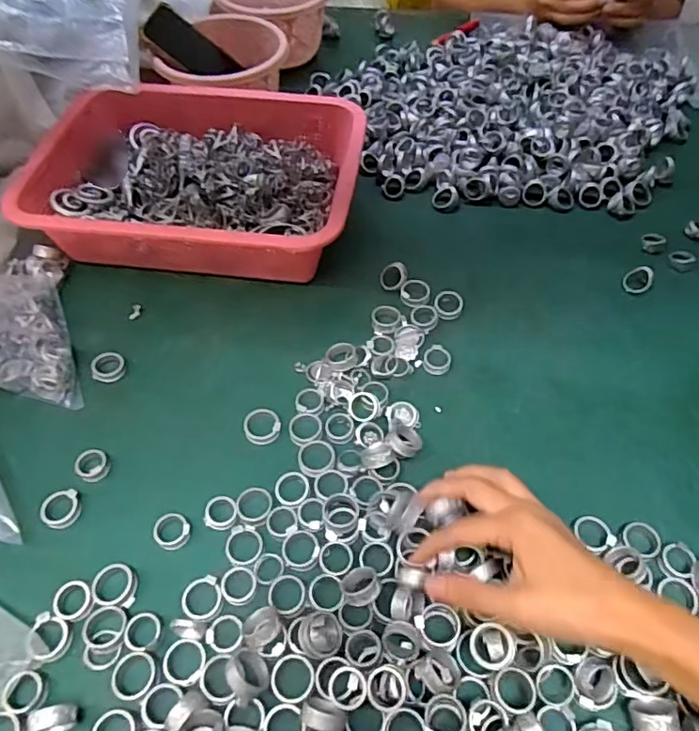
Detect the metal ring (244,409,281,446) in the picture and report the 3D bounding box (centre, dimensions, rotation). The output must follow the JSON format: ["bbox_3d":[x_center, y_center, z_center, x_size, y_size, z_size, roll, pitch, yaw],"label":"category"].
[{"bbox_3d":[-0.069,0.048,0.443,0.029,0.004,0.031,0,54,0],"label":"metal ring"}]

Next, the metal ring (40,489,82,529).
[{"bbox_3d":[-0.208,0.103,0.403,0.026,0.008,0.027,0,54,0],"label":"metal ring"}]

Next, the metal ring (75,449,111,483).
[{"bbox_3d":[-0.194,0.075,0.423,0.022,0.010,0.024,0,54,0],"label":"metal ring"}]

